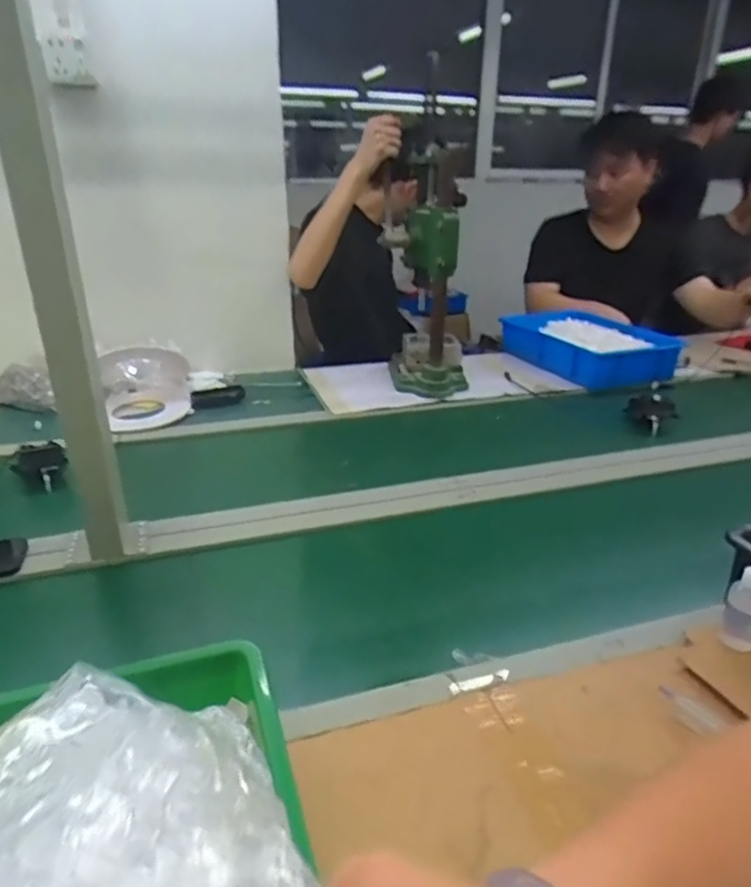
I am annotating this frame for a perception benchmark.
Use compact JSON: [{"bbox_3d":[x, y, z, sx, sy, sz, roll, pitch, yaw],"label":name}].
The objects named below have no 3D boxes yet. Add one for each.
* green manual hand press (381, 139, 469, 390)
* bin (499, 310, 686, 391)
[{"bbox_3d":[0.109,-0.353,1.313,0.195,0.487,0.208,2,24,4],"label":"green manual hand press"},{"bbox_3d":[0.528,-0.242,1.549,0.265,0.096,0.392,-11,26,-24],"label":"bin"}]

